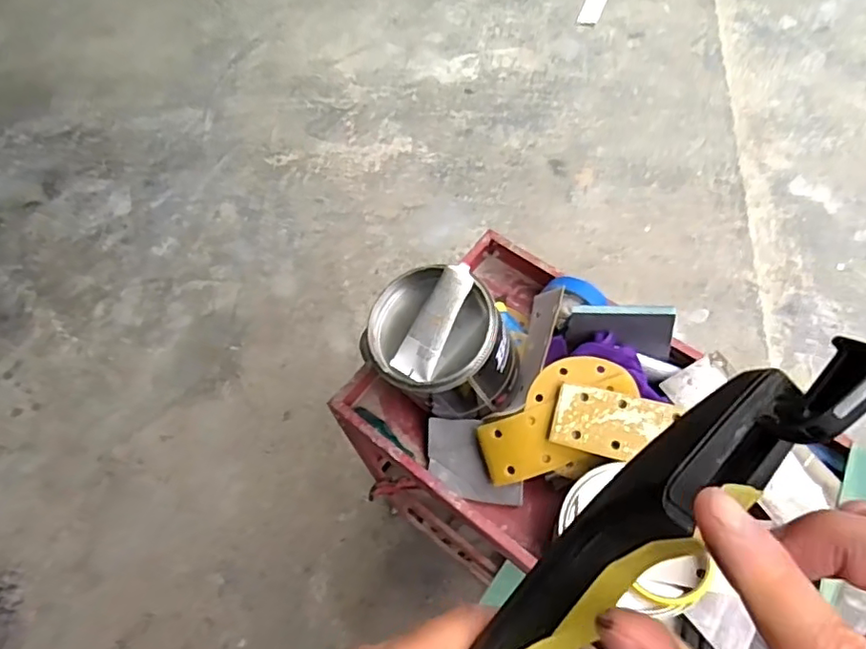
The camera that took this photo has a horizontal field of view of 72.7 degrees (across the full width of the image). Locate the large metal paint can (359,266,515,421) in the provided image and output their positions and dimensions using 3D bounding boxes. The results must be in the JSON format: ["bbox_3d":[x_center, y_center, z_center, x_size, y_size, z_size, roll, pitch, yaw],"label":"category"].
[{"bbox_3d":[0.024,0.025,0.704,0.150,0.168,0.171,-17,75,31],"label":"large metal paint can"}]

